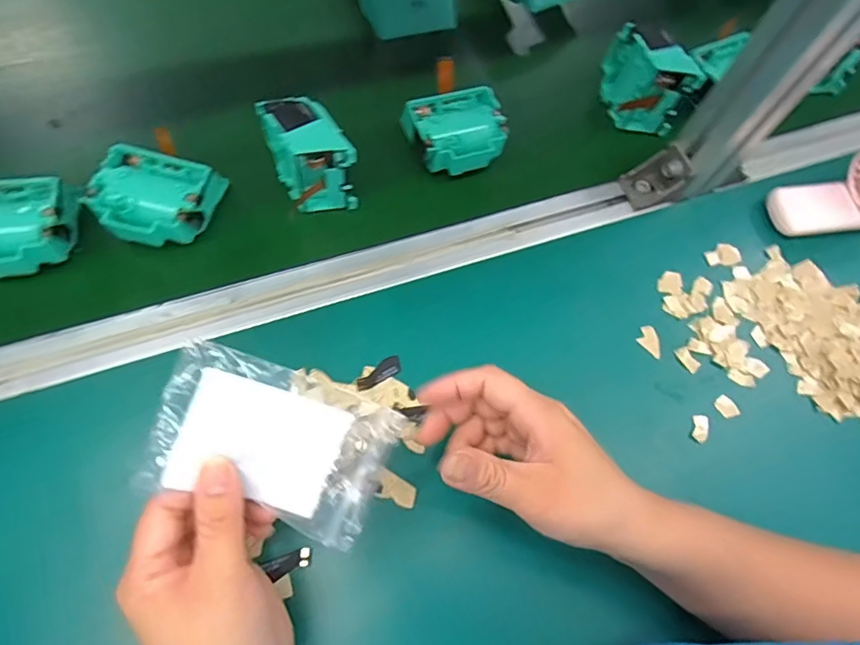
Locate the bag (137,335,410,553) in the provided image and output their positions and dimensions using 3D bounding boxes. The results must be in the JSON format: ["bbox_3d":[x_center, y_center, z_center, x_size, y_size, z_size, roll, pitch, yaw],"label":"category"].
[{"bbox_3d":[-0.077,0.063,0.278,0.118,0.018,0.074,26,81,-22],"label":"bag"}]

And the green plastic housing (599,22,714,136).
[{"bbox_3d":[0.195,-0.215,0.484,0.084,0.069,0.056,19,67,11],"label":"green plastic housing"}]

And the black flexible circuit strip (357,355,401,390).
[{"bbox_3d":[-0.037,0.036,0.388,0.035,0.004,0.014,-28,70,-18],"label":"black flexible circuit strip"}]

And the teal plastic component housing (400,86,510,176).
[{"bbox_3d":[0.022,-0.161,0.456,0.083,0.030,0.065,-19,66,-6],"label":"teal plastic component housing"}]

